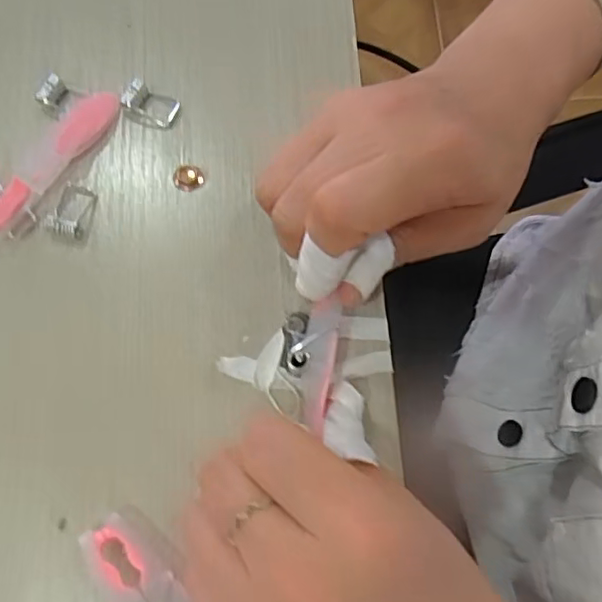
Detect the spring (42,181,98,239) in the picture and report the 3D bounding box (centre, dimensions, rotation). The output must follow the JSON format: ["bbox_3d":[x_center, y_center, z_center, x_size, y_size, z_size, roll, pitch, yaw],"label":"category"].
[{"bbox_3d":[-0.092,-0.037,0.240,0.016,0.004,0.023,12,72,2],"label":"spring"}]

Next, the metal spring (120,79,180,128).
[{"bbox_3d":[-0.063,-0.083,0.254,0.021,0.010,0.015,18,73,4],"label":"metal spring"}]

